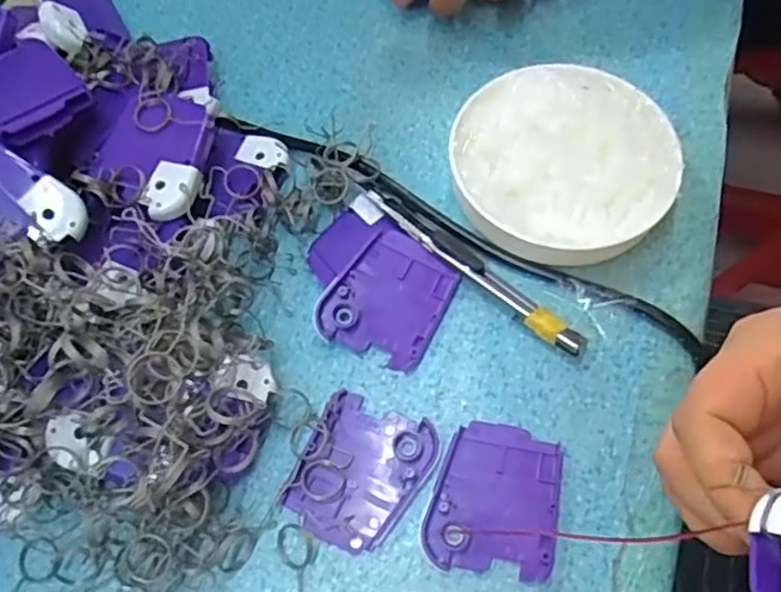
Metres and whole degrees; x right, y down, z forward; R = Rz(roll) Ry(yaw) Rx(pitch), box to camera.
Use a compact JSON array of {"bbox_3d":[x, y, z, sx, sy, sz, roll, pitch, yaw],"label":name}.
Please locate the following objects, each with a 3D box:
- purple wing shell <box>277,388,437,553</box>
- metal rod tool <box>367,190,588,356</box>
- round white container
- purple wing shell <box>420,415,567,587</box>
[{"bbox_3d":[-0.012,0.076,0.284,0.050,0.006,0.060,24,68,12],"label":"purple wing shell"},{"bbox_3d":[0.039,-0.013,0.313,0.123,0.012,0.015,39,72,18],"label":"metal rod tool"},{"bbox_3d":[0.083,-0.065,0.326,0.104,0.027,0.101,-1,65,2],"label":"round white container"},{"bbox_3d":[0.044,0.083,0.276,0.052,0.006,0.060,9,66,6],"label":"purple wing shell"}]

